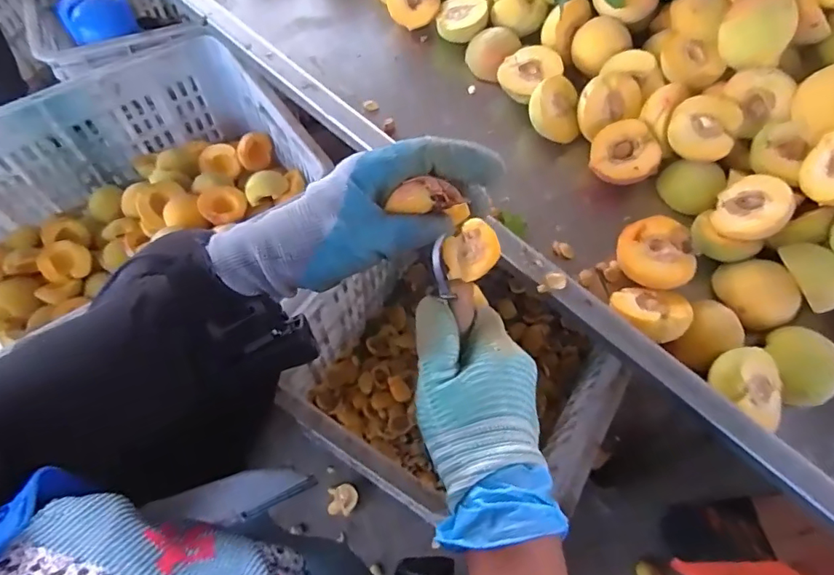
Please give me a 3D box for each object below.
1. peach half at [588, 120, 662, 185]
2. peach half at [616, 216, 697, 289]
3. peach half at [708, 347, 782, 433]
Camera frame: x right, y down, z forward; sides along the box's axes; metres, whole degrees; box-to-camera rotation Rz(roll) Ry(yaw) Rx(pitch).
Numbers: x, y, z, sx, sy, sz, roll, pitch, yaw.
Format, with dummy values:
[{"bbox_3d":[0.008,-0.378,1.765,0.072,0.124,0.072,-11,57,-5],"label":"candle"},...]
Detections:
[{"bbox_3d":[0.188,-0.118,0.455,0.056,0.029,0.054,-2,83,21],"label":"peach half"},{"bbox_3d":[0.193,-0.026,0.410,0.058,0.035,0.058,1,64,-1],"label":"peach half"},{"bbox_3d":[0.231,0.073,0.360,0.049,0.033,0.058,-41,106,-25],"label":"peach half"}]

